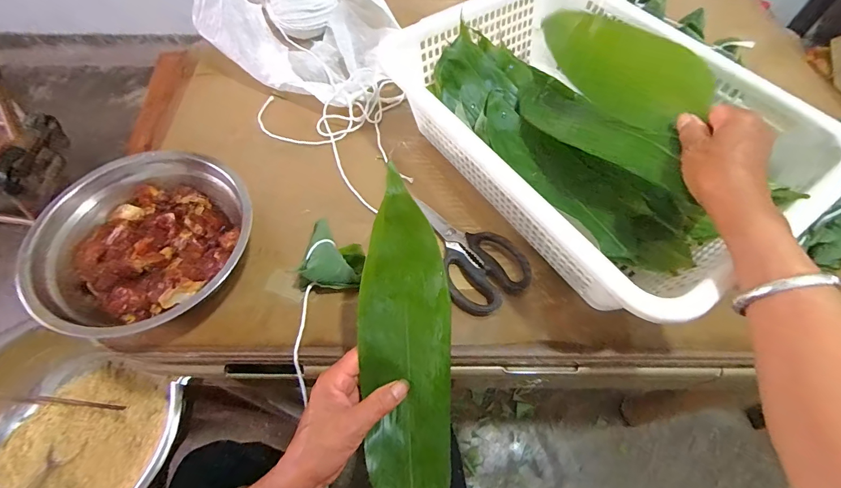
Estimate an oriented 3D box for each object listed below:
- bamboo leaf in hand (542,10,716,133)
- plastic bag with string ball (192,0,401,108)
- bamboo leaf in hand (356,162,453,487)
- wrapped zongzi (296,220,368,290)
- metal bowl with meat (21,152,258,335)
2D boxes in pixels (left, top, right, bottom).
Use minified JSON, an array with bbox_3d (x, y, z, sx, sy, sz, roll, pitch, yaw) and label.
[{"bbox_3d":[0.218,-0.209,0.444,0.083,0.011,0.248,-48,44,24],"label":"bamboo leaf in hand"},{"bbox_3d":[-0.174,-0.353,0.566,0.259,0.164,0.232,16,62,9],"label":"plastic bag with string ball"},{"bbox_3d":[-0.012,0.093,0.331,0.078,0.032,0.284,-3,90,-1],"label":"bamboo leaf in hand"},{"bbox_3d":[-0.095,0.011,0.423,0.067,0.037,0.074,8,61,5],"label":"wrapped zongzi"},{"bbox_3d":[-0.285,-0.002,0.410,0.216,0.058,0.202,0,60,0],"label":"metal bowl with meat"}]

